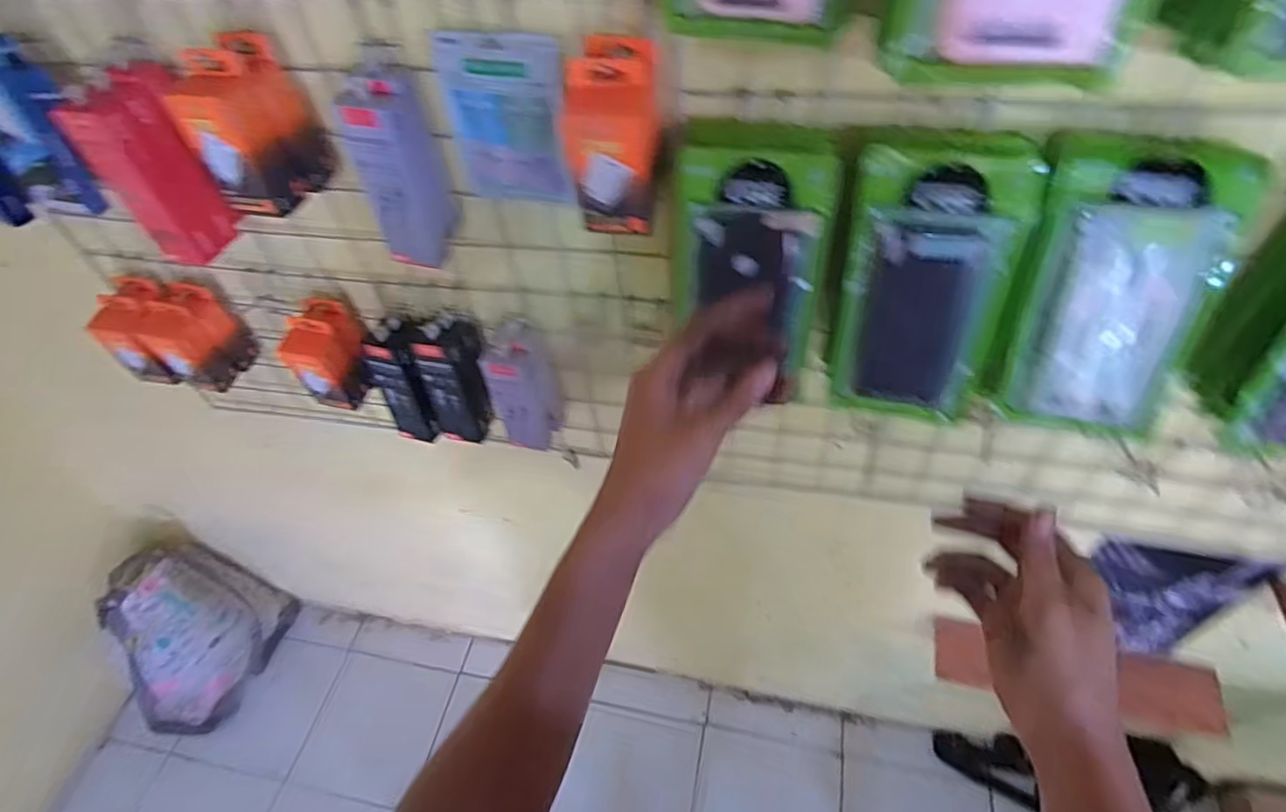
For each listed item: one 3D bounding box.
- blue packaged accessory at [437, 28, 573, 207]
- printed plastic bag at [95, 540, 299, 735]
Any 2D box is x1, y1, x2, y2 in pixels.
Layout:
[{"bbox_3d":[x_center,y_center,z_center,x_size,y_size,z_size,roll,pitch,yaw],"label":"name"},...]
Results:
[{"bbox_3d":[-0.108,-0.228,0.552,0.094,0.143,0.028,1,50,5],"label":"blue packaged accessory"},{"bbox_3d":[-0.988,0.509,1.464,0.114,0.425,0.354,29,58,26],"label":"printed plastic bag"}]

